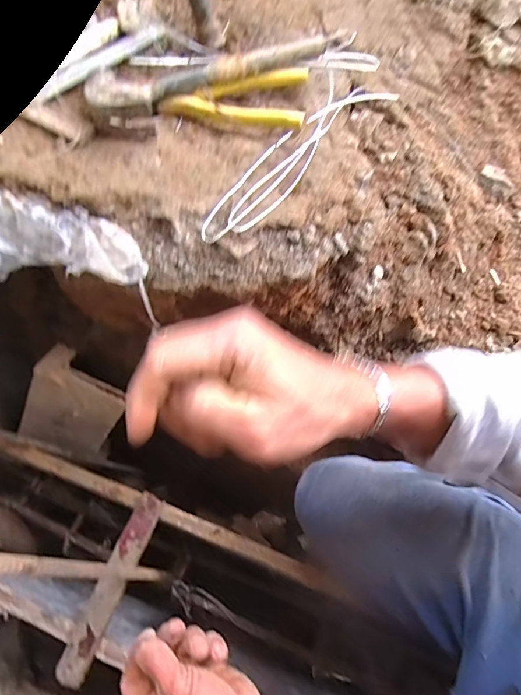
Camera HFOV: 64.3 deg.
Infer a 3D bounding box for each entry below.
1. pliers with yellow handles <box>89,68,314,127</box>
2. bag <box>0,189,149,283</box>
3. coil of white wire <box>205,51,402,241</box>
[{"bbox_3d":[-0.063,-0.257,0.424,0.221,0.034,0.102,-2,58,0],"label":"pliers with yellow handles"},{"bbox_3d":[-0.175,-0.092,0.368,0.161,0.043,0.061,8,59,7],"label":"bag"},{"bbox_3d":[0.064,-0.228,0.423,0.099,0.017,0.372,19,60,13],"label":"coil of white wire"}]

